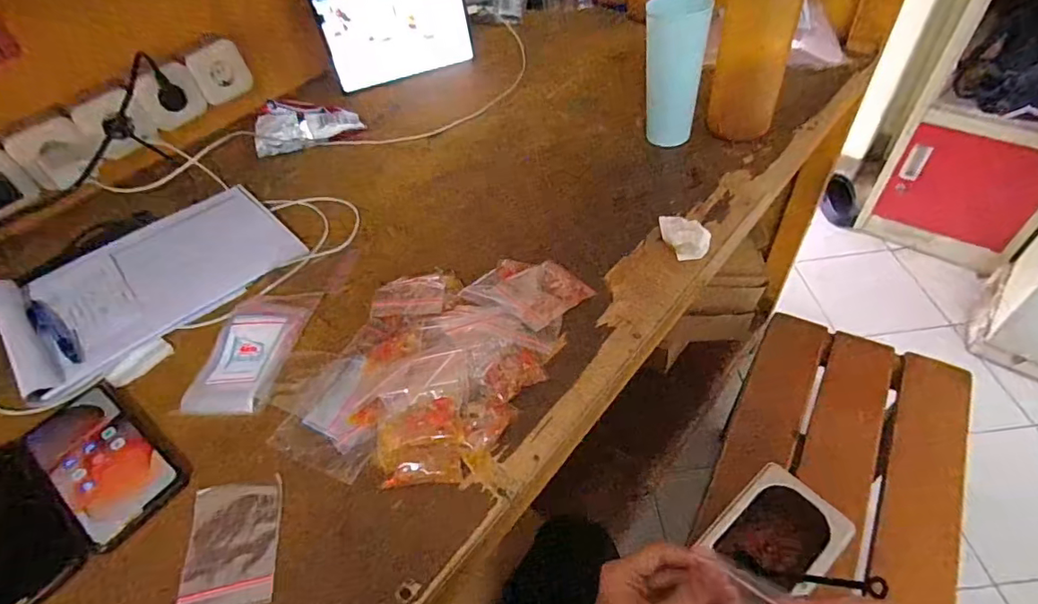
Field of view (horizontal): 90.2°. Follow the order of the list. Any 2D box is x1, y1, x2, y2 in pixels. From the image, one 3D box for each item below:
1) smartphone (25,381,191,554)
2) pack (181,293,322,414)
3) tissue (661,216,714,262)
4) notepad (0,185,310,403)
[{"bbox_3d":[-0.369,0.137,0.458,0.166,0.008,0.080,27,56,26],"label":"smartphone"},{"bbox_3d":[-0.269,0.045,0.527,0.079,0.014,0.150,1,48,7],"label":"pack"},{"bbox_3d":[0.182,-0.074,0.576,0.035,0.031,0.064,-19,49,-11],"label":"tissue"},{"bbox_3d":[-0.444,-0.032,0.628,0.229,0.013,0.304,32,58,29],"label":"notepad"}]

